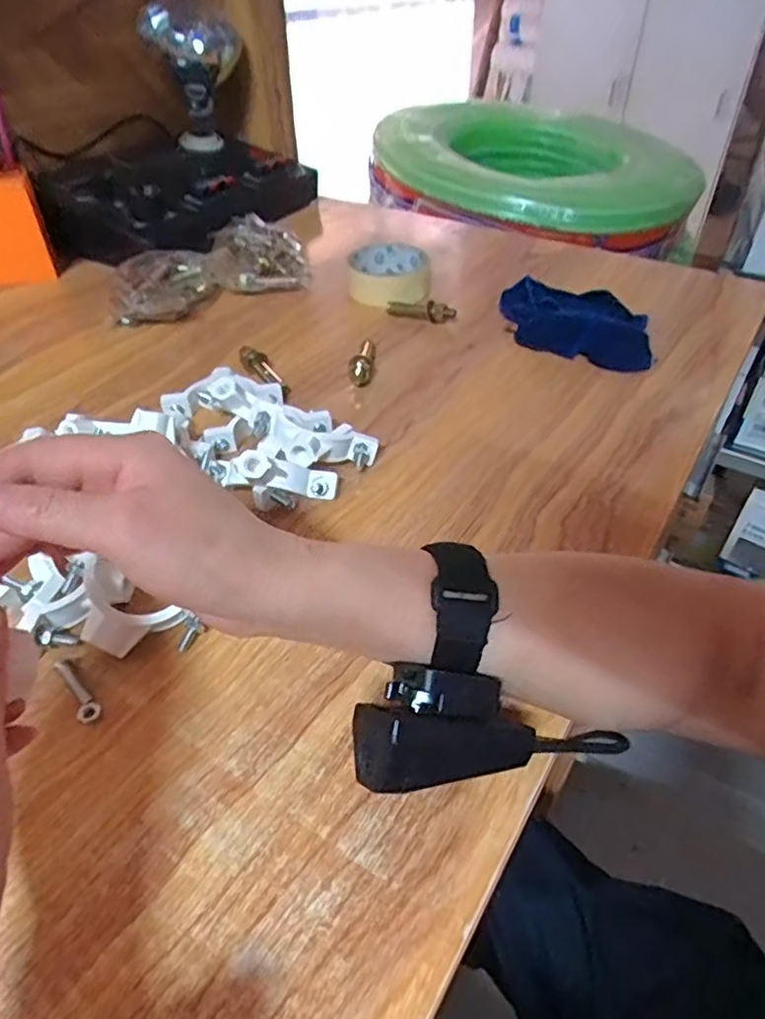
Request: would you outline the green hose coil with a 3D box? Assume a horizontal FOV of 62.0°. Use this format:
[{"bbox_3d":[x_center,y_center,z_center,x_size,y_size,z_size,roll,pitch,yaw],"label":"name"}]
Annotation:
[{"bbox_3d":[0.221,-0.544,1.022,0.505,0.116,0.447,26,49,26],"label":"green hose coil"}]

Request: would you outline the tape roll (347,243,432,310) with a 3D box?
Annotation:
[{"bbox_3d":[0.007,-0.235,0.640,0.080,0.028,0.098,4,42,6],"label":"tape roll"}]

